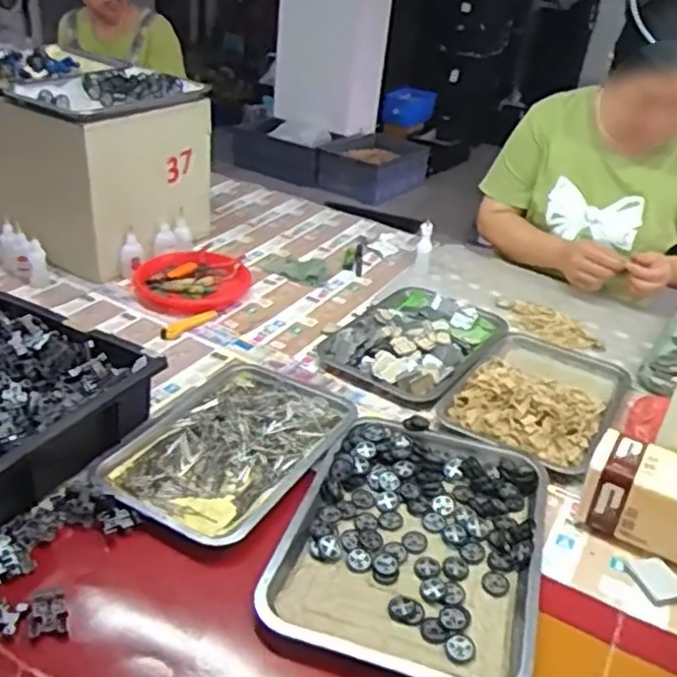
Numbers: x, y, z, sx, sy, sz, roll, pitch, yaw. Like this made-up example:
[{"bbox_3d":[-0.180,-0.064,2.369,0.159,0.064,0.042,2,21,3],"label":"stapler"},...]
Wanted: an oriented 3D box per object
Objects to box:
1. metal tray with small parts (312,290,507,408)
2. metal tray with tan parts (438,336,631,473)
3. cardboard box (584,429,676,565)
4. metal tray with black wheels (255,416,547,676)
[{"bbox_3d":[0.124,-0.005,1.077,0.212,0.039,0.300,23,35,29],"label":"metal tray with small parts"},{"bbox_3d":[0.293,0.068,0.973,0.209,0.043,0.320,21,35,27],"label":"metal tray with tan parts"},{"bbox_3d":[0.352,0.181,0.746,0.154,0.089,0.086,21,34,26],"label":"cardboard box"},{"bbox_3d":[0.086,0.205,0.737,0.255,0.023,0.326,13,32,15],"label":"metal tray with black wheels"}]

